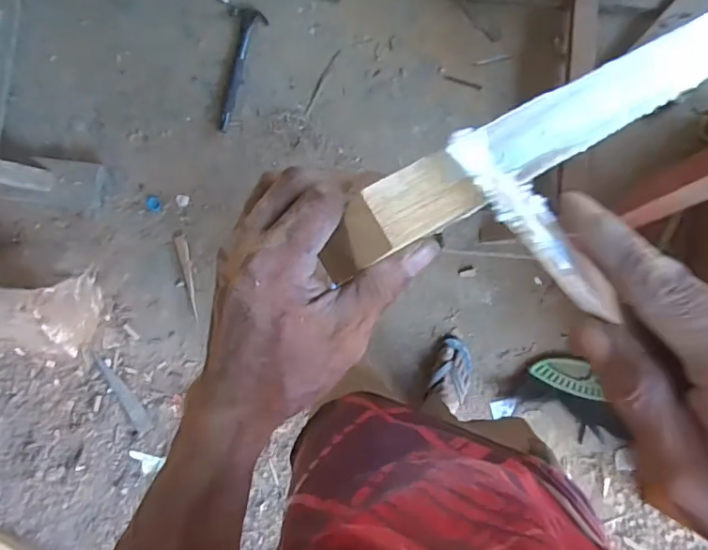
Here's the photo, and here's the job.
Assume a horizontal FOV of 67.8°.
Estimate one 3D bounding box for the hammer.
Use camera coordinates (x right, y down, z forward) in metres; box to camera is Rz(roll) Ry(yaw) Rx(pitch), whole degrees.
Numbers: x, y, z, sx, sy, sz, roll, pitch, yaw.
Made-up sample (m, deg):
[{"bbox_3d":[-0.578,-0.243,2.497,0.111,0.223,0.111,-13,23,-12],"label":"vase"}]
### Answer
[{"bbox_3d":[-0.296,-0.538,1.373,0.097,0.035,0.333,7,82,3],"label":"hammer"}]

